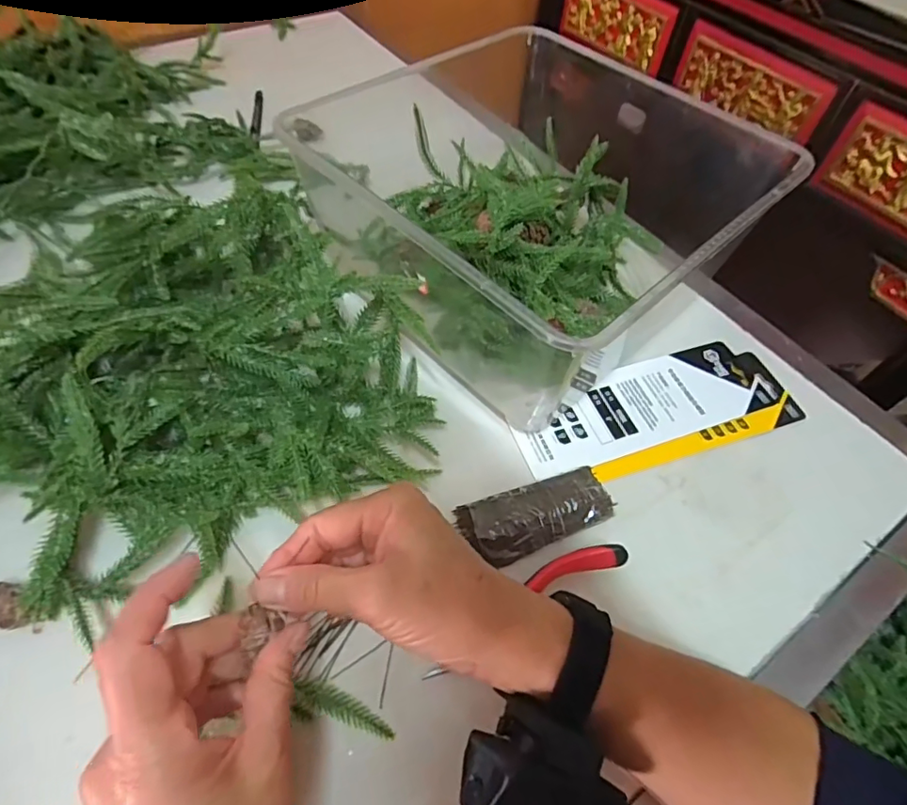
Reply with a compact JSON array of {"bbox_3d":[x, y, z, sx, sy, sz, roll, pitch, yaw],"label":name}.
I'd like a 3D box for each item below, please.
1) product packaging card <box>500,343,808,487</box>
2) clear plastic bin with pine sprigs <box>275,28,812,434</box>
[{"bbox_3d":[0.166,0.005,0.434,0.236,0.004,0.090,-15,59,-14],"label":"product packaging card"},{"bbox_3d":[0.068,-0.167,0.459,0.317,0.139,0.271,40,62,20],"label":"clear plastic bin with pine sprigs"}]

